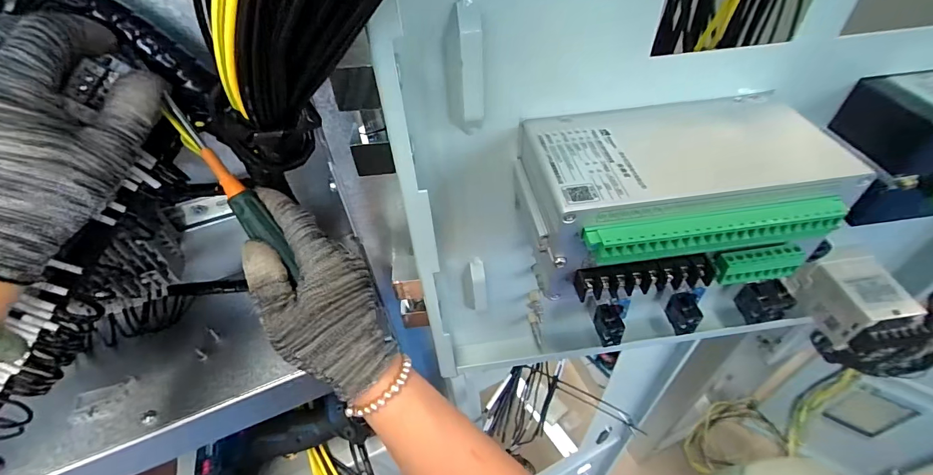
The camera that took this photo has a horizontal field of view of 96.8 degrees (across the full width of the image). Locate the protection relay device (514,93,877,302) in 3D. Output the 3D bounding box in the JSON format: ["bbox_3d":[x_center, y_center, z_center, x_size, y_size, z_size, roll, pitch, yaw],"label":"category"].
[{"bbox_3d":[0.108,-0.023,0.224,0.157,0.062,0.097,-7,45,-2],"label":"protection relay device"}]

